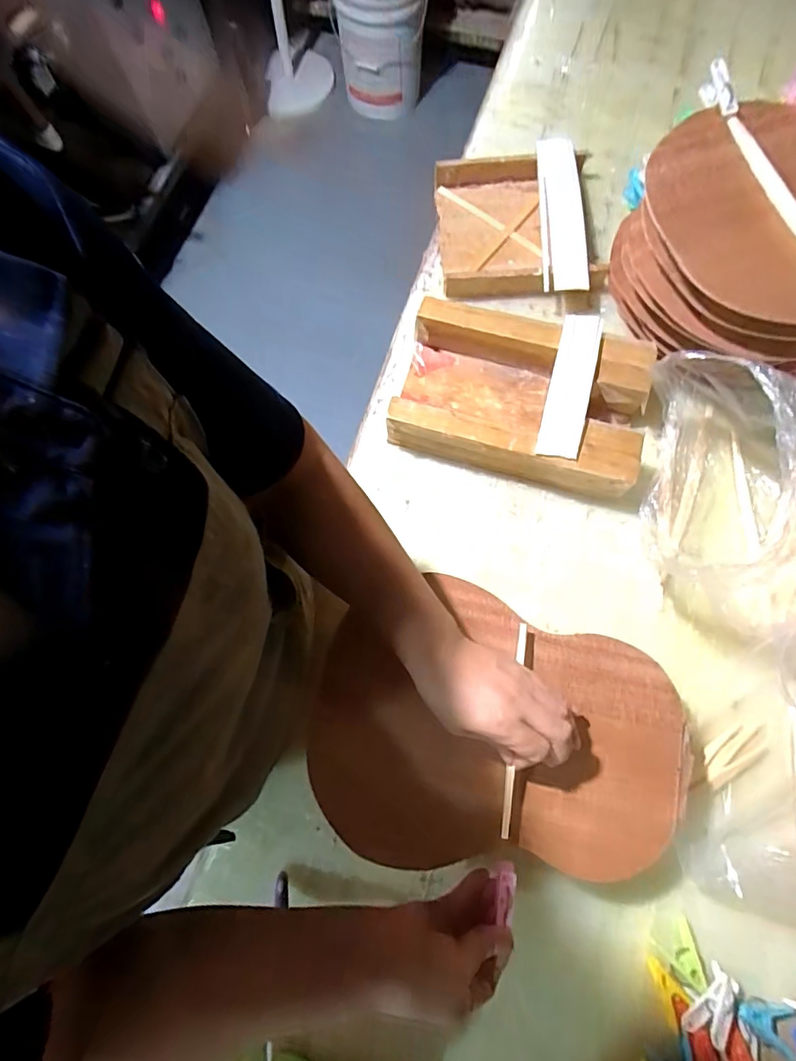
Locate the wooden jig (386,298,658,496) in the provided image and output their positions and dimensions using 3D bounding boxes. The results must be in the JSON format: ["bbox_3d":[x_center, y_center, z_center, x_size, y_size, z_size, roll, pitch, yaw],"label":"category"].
[{"bbox_3d":[0.136,-0.154,0.566,0.266,0.053,0.172,15,75,6],"label":"wooden jig"}]

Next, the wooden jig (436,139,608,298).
[{"bbox_3d":[0.154,-0.402,0.662,0.204,0.050,0.211,1,74,2],"label":"wooden jig"}]

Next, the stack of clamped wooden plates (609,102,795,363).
[{"bbox_3d":[0.391,-0.292,0.518,0.289,0.167,0.250,-24,75,-6],"label":"stack of clamped wooden plates"}]

